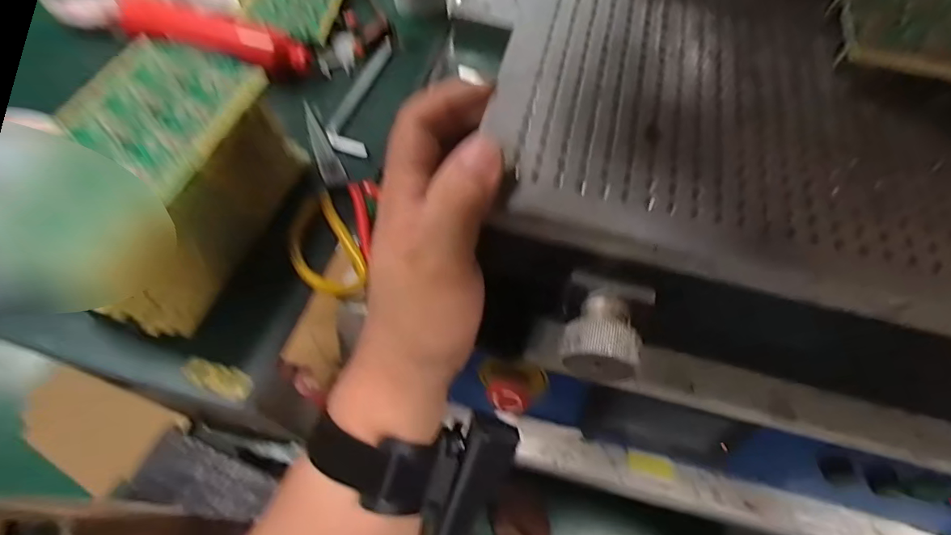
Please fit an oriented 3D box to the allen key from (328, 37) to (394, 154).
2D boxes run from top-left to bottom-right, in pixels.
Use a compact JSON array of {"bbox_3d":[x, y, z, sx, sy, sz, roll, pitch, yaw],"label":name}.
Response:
[{"bbox_3d":[-0.105,-0.174,0.473,0.040,0.007,0.161,10,60,3],"label":"allen key"}]

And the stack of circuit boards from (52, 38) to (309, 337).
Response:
[{"bbox_3d":[-0.213,-0.048,0.342,0.099,0.099,0.186,12,60,4],"label":"stack of circuit boards"}]

